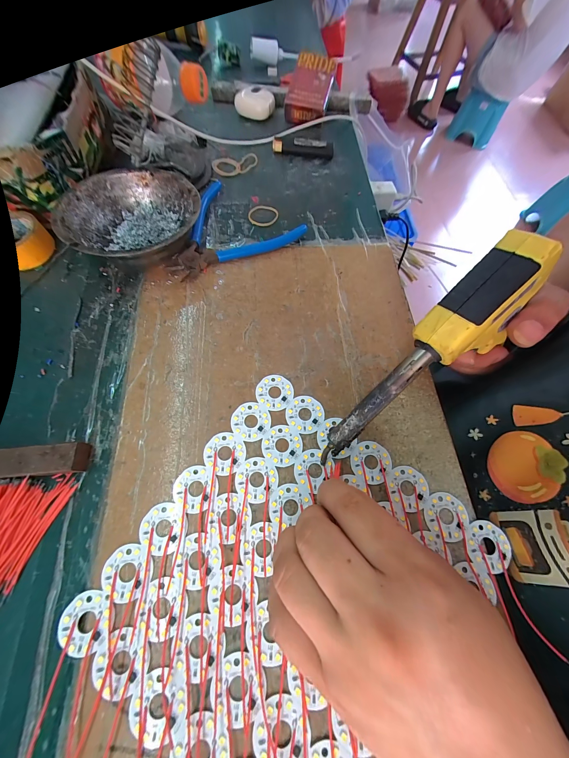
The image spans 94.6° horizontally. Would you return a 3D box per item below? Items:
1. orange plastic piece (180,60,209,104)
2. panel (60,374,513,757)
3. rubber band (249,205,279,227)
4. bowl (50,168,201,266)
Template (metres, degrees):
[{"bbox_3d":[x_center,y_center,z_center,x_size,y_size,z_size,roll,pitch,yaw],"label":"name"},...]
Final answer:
[{"bbox_3d":[-0.101,-0.331,0.295,0.029,0.031,0.023,-10,68,-6],"label":"orange plastic piece"},{"bbox_3d":[0.010,0.130,0.169,0.205,0.004,0.209,35,71,12],"label":"panel"},{"bbox_3d":[-0.024,-0.191,0.303,0.034,0.004,0.030,1,68,-1],"label":"rubber band"},{"bbox_3d":[-0.142,-0.154,0.260,0.124,0.043,0.116,1,68,-2],"label":"bowl"}]

